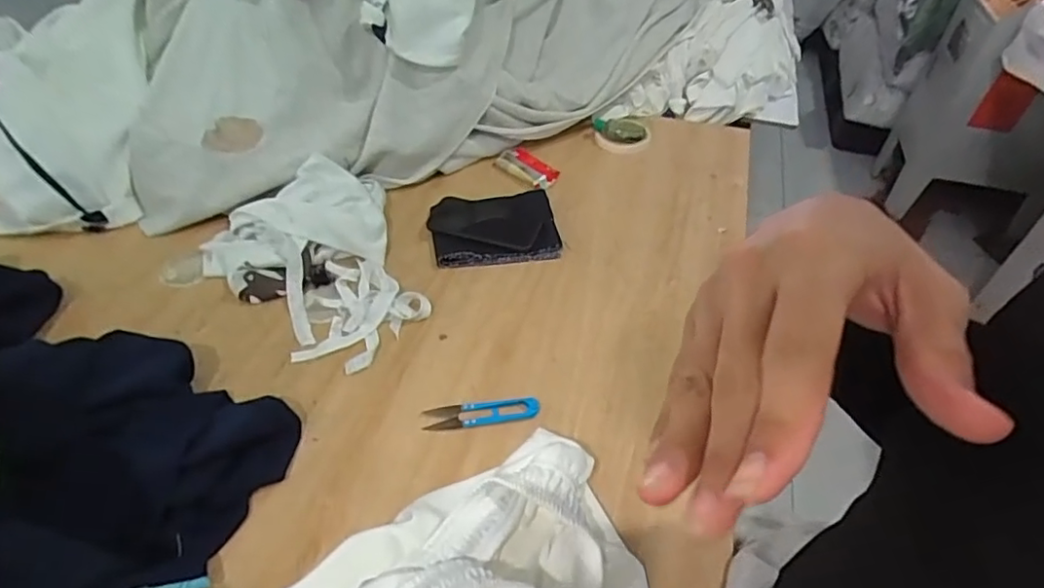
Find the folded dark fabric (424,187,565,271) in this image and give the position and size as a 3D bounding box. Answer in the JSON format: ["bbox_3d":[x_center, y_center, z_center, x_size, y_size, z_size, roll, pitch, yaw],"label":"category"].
[{"bbox_3d":[-0.041,-0.096,0.819,0.168,0.021,0.132,-6,46,-8],"label":"folded dark fabric"}]

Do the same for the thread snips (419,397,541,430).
[{"bbox_3d":[-0.042,0.125,0.612,0.120,0.005,0.028,-4,45,-6],"label":"thread snips"}]

